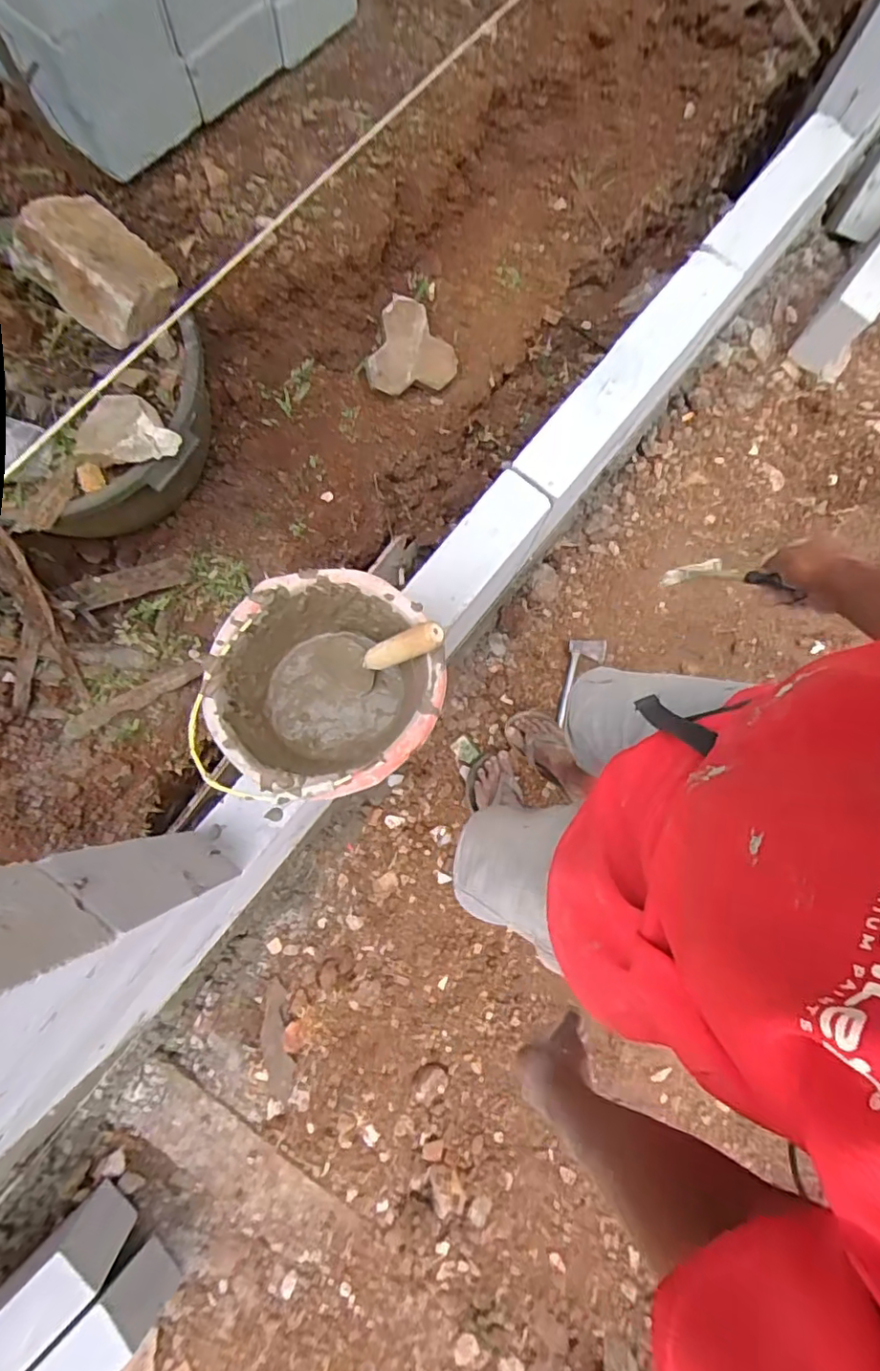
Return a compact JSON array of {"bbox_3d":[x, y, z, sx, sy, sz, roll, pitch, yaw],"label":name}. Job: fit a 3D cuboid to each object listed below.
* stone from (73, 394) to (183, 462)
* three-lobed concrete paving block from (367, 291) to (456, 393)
[{"bbox_3d":[-0.486,-0.392,0.916,0.161,0.054,0.110,14,81,-1],"label":"stone"},{"bbox_3d":[-0.075,-0.726,1.266,0.190,0.170,0.082,-22,34,-18],"label":"three-lobed concrete paving block"}]

